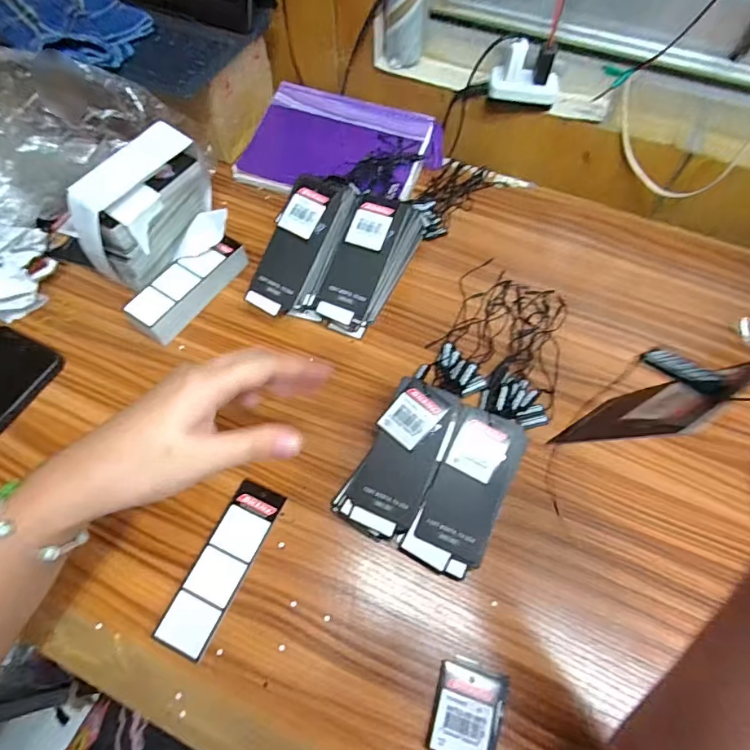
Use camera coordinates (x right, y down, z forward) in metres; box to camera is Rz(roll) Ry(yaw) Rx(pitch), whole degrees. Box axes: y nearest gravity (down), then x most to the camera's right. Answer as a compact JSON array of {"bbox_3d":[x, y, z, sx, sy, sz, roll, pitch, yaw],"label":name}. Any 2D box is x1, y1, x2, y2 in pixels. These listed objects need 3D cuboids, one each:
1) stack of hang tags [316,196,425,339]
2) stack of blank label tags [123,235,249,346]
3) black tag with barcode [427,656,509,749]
[{"bbox_3d":[-0.006,-0.110,0.436,0.058,0.074,0.131,22,63,10],"label":"stack of hang tags"},{"bbox_3d":[-0.178,-0.085,0.441,0.038,0.037,0.122,34,66,15],"label":"stack of blank label tags"},{"bbox_3d":[0.061,0.219,0.301,0.044,0.009,0.055,16,62,7],"label":"black tag with barcode"}]

